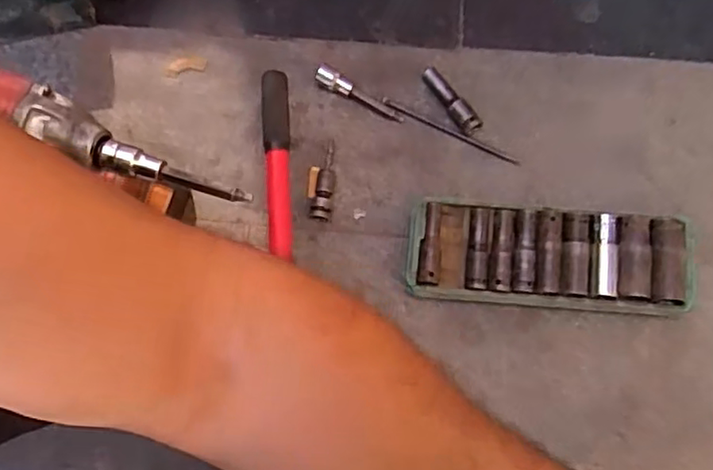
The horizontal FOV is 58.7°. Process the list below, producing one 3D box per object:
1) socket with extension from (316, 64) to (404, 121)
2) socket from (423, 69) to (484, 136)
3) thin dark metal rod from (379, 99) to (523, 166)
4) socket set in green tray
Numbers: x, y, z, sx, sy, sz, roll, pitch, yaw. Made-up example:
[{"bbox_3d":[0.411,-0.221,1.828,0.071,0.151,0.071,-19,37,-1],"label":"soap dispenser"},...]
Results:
[{"bbox_3d":[0.003,-0.144,0.649,0.097,0.019,0.018,28,81,6],"label":"socket with extension"},{"bbox_3d":[0.096,-0.137,0.642,0.019,0.025,0.081,-38,81,-5],"label":"socket"},{"bbox_3d":[0.096,-0.106,0.650,0.151,0.009,0.010,25,81,6],"label":"thin dark metal rod"},{"bbox_3d":[0.184,0.022,0.607,0.263,0.030,0.094,5,80,2],"label":"socket set in green tray"}]

